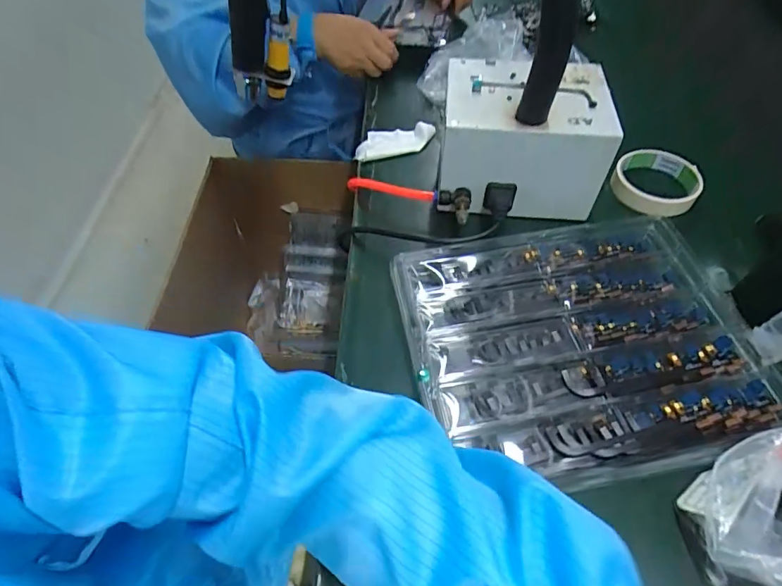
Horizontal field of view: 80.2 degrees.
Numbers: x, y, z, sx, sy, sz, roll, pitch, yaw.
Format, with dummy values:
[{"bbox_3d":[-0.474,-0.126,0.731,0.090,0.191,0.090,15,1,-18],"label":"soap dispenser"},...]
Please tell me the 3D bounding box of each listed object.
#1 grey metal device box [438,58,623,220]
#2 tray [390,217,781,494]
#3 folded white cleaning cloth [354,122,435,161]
[{"bbox_3d":[0.133,-0.165,0.485,0.160,0.097,0.125,6,51,4],"label":"grey metal device box"},{"bbox_3d":[0.158,0.034,0.387,0.280,0.019,0.222,-9,54,-8],"label":"tray"},{"bbox_3d":[0.006,-0.185,0.571,0.101,0.018,0.047,-15,55,-12],"label":"folded white cleaning cloth"}]

